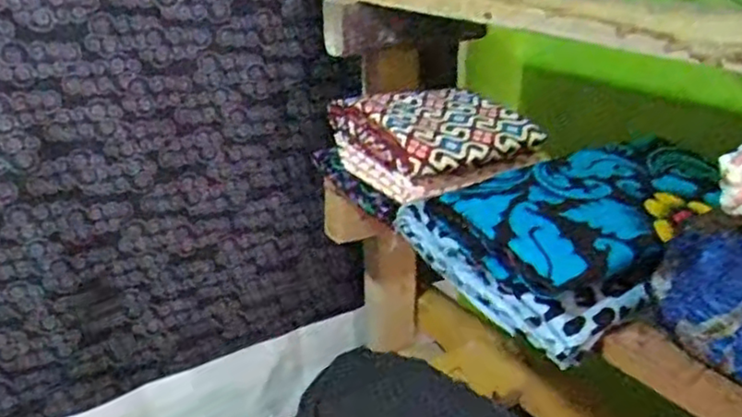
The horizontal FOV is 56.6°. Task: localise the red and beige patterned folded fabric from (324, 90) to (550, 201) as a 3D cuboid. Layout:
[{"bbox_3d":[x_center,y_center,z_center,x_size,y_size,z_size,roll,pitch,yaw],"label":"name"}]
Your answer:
[{"bbox_3d":[0.067,-0.075,0.721,0.165,0.068,0.156,-14,27,-31],"label":"red and beige patterned folded fabric"}]

